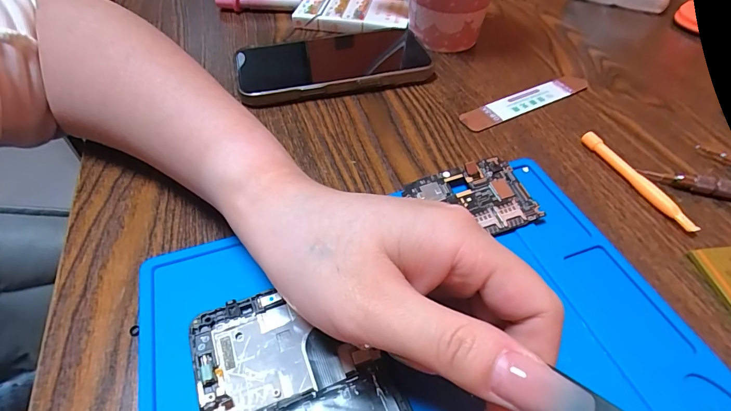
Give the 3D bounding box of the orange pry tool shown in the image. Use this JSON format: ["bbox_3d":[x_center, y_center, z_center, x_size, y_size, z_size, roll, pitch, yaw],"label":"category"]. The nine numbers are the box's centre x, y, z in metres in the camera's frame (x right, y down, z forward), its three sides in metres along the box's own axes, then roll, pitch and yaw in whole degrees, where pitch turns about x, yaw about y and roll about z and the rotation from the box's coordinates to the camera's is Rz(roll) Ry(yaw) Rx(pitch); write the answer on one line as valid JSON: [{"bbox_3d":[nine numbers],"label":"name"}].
[{"bbox_3d":[0.162,-0.016,0.234,0.007,0.009,0.081,-17,52,-15],"label":"orange pry tool"}]

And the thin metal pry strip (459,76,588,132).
[{"bbox_3d":[0.120,-0.079,0.289,0.117,0.004,0.020,-23,54,-20],"label":"thin metal pry strip"}]

